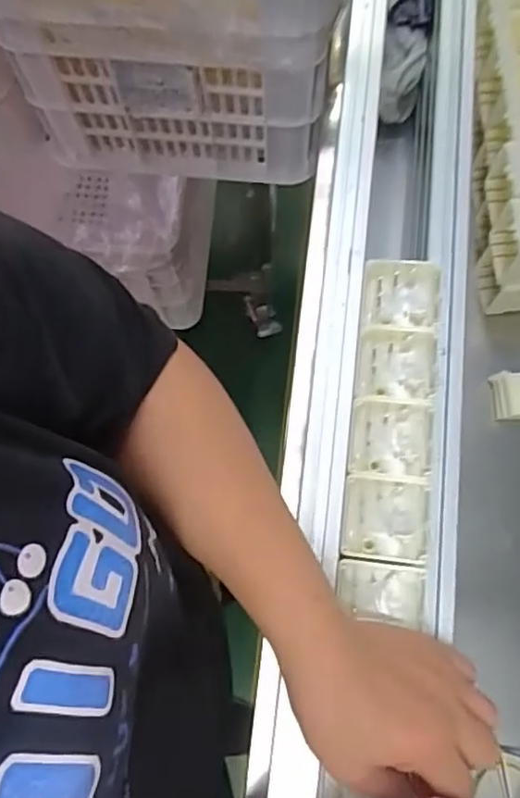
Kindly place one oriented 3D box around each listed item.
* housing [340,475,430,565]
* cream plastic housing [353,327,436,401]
[{"bbox_3d":[0.077,0.075,0.384,0.049,0.021,0.049,6,74,4],"label":"housing"},{"bbox_3d":[0.090,-0.023,0.412,0.049,0.027,0.047,5,74,4],"label":"cream plastic housing"}]

